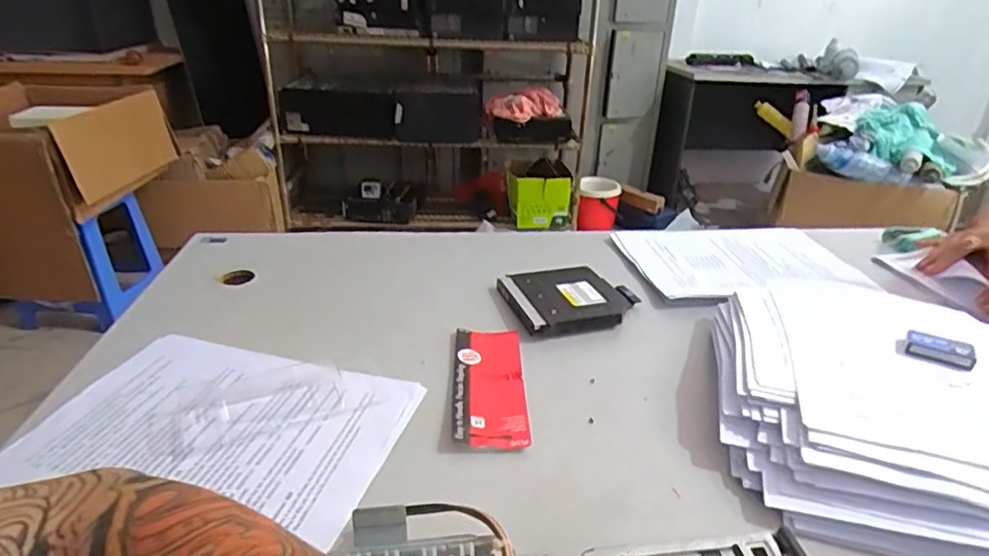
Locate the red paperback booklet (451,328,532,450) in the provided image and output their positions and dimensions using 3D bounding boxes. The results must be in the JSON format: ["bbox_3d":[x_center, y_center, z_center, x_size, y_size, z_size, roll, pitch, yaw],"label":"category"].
[{"bbox_3d":[-0.006,0.101,0.572,0.069,0.007,0.180,0,27,-3],"label":"red paperback booklet"}]

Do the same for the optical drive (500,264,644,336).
[{"bbox_3d":[0.096,0.023,0.709,0.154,0.022,0.133,-7,28,-16],"label":"optical drive"}]

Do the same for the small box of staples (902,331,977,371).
[{"bbox_3d":[0.406,0.066,0.529,0.052,0.019,0.029,17,31,28],"label":"small box of staples"}]

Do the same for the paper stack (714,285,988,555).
[{"bbox_3d":[0.372,0.107,0.523,0.328,0.058,0.346,8,28,13],"label":"paper stack"}]

